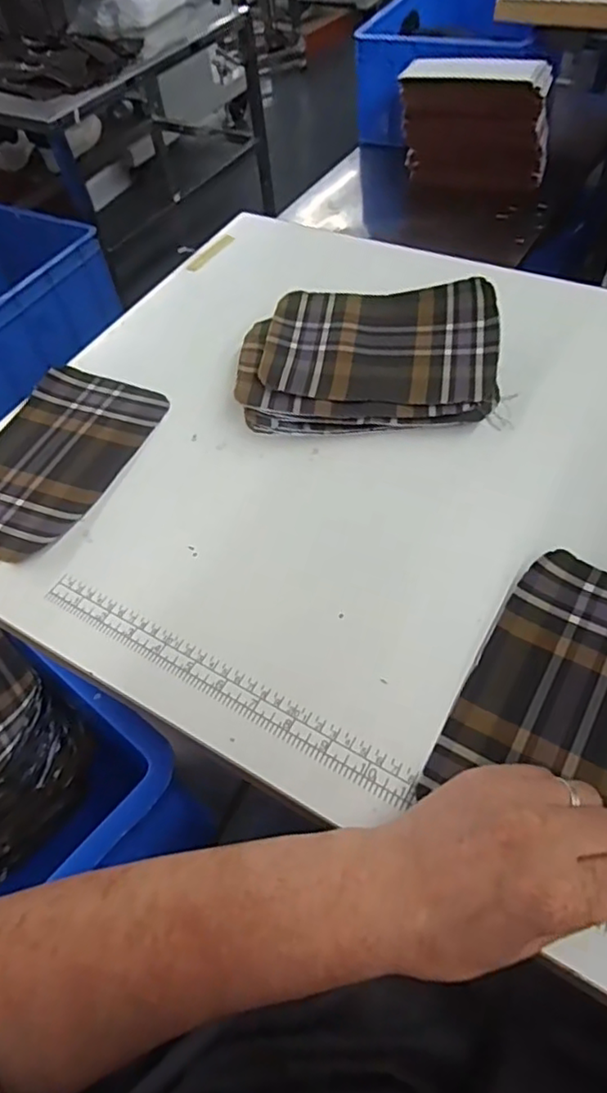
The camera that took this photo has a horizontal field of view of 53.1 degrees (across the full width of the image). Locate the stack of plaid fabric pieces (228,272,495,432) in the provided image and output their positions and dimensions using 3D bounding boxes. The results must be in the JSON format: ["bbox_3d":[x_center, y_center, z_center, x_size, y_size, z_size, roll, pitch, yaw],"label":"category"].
[{"bbox_3d":[0.054,-0.165,0.526,0.220,0.043,0.164,-3,54,5],"label":"stack of plaid fabric pieces"}]

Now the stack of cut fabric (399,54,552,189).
[{"bbox_3d":[0.332,-0.811,1.176,0.282,0.191,0.061,13,57,16],"label":"stack of cut fabric"}]

